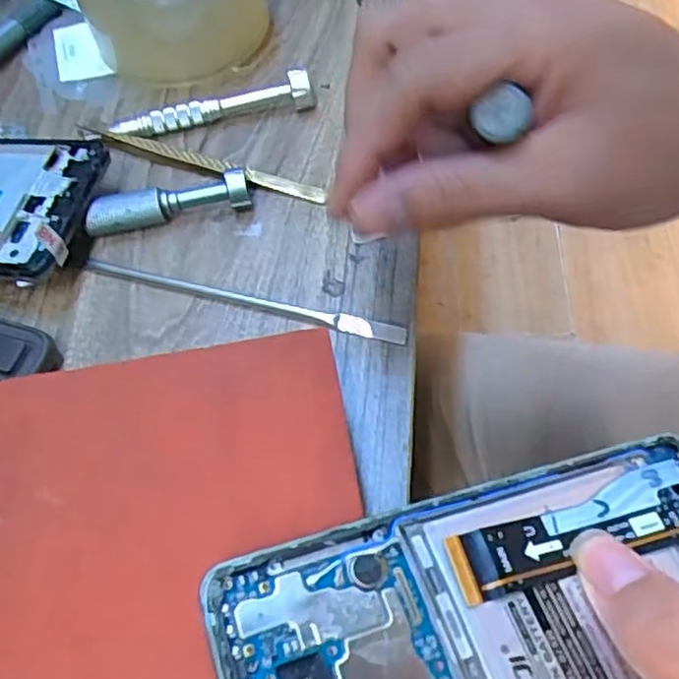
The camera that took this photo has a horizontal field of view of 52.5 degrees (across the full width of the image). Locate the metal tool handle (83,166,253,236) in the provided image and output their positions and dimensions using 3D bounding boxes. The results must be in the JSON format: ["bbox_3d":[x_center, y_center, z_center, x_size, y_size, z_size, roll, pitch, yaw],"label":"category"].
[{"bbox_3d":[-0.076,-0.059,0.302,0.072,0.018,0.012,-9,57,-1],"label":"metal tool handle"}]

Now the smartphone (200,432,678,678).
[{"bbox_3d":[0.048,0.071,0.180,0.157,0.008,0.073,-15,57,-20],"label":"smartphone"}]

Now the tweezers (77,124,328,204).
[{"bbox_3d":[-0.065,-0.084,0.323,0.125,0.006,0.013,17,60,14],"label":"tweezers"}]

